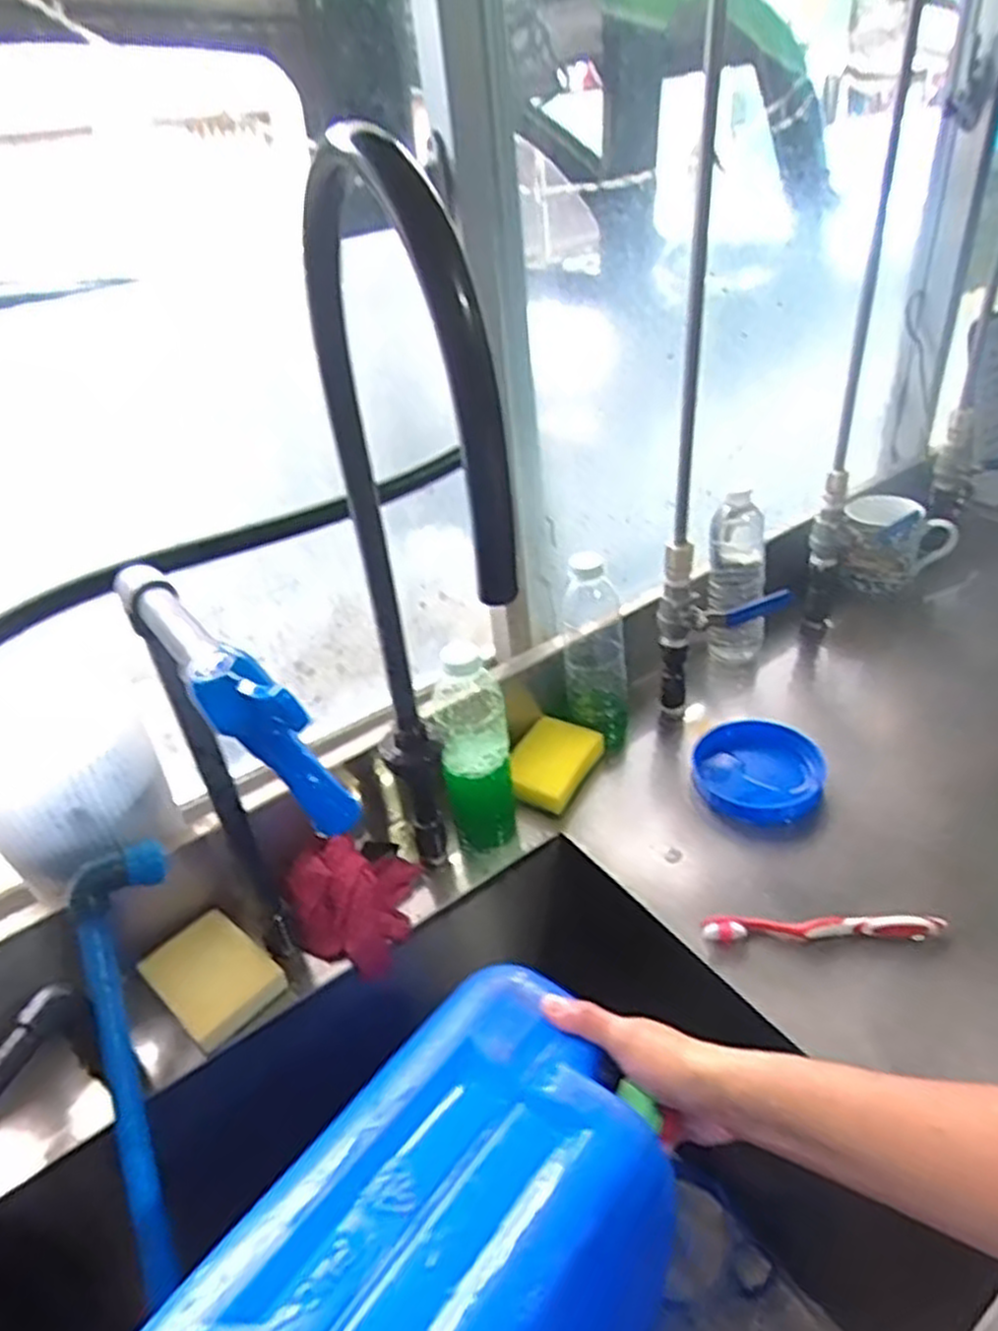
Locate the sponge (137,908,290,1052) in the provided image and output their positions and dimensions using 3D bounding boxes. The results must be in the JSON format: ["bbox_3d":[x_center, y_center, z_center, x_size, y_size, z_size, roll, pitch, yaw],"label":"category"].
[{"bbox_3d":[-0.230,0.247,0.628,0.098,0.027,0.075,23,45,36],"label":"sponge"}]

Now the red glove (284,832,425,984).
[{"bbox_3d":[-0.124,0.203,0.674,0.092,0.085,0.099,-5,35,4],"label":"red glove"}]

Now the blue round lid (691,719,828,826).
[{"bbox_3d":[0.251,0.103,0.762,0.117,0.037,0.114,-5,35,4],"label":"blue round lid"}]

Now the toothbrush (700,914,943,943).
[{"bbox_3d":[0.255,0.206,0.618,0.183,0.015,0.021,-3,35,7],"label":"toothbrush"}]

